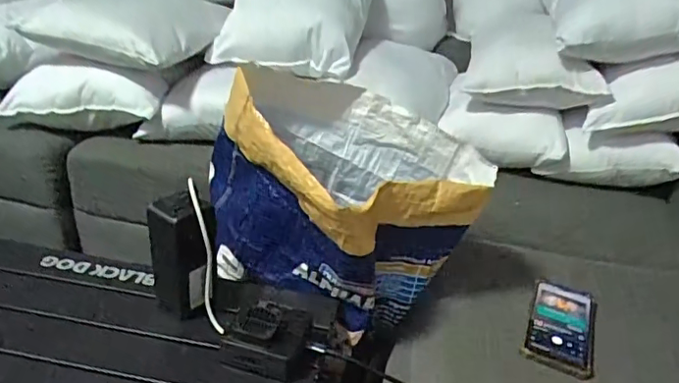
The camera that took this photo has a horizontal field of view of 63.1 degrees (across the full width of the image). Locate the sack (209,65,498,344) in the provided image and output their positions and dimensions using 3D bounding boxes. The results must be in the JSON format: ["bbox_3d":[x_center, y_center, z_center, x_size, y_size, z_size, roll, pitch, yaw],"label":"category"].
[{"bbox_3d":[0.005,0.011,0.718,0.303,0.245,0.271,26,34,34],"label":"sack"}]

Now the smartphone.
[{"bbox_3d":[0.286,0.168,0.708,0.080,0.005,0.168,16,29,20],"label":"smartphone"}]

